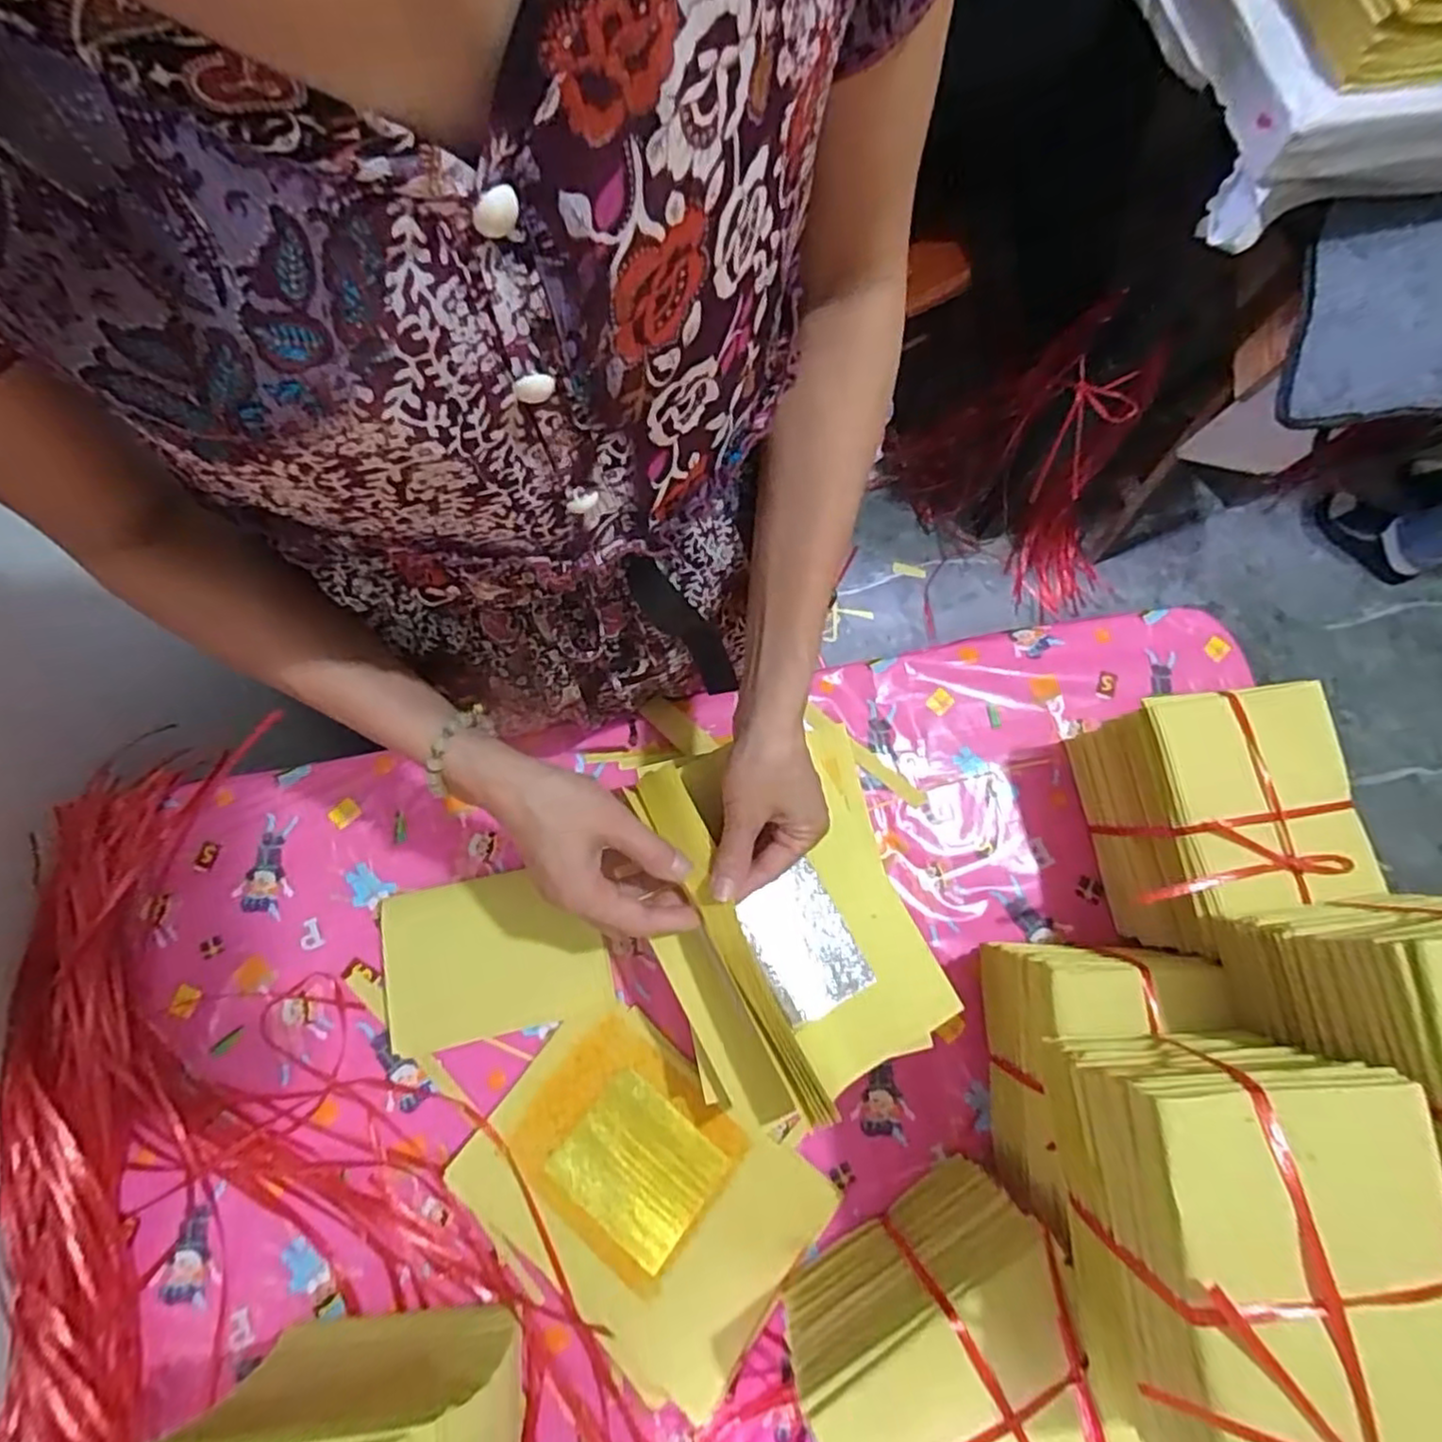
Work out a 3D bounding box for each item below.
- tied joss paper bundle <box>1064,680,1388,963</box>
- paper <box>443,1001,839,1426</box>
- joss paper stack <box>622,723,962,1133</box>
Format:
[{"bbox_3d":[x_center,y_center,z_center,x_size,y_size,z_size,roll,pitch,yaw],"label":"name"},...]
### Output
[{"bbox_3d":[0.347,0.070,0.510,0.125,0.128,0.159,-10,77,-3],"label":"tied joss paper bundle"},{"bbox_3d":[-0.057,0.336,0.499,0.225,0.024,0.169,39,79,8],"label":"paper"},{"bbox_3d":[0.041,0.122,0.453,0.169,0.080,0.223,-19,77,-5],"label":"joss paper stack"}]

